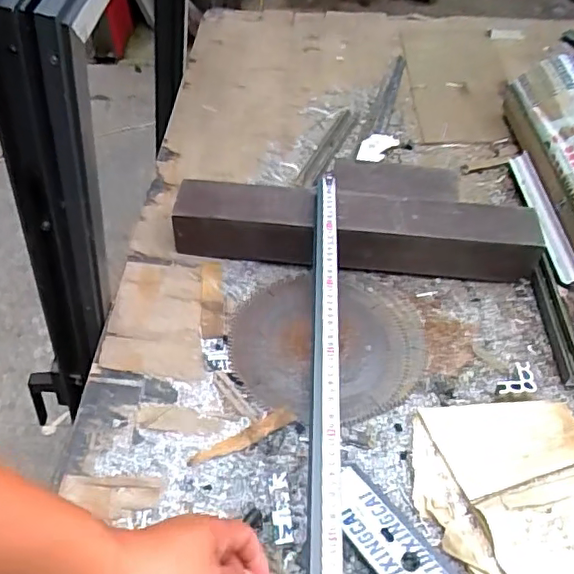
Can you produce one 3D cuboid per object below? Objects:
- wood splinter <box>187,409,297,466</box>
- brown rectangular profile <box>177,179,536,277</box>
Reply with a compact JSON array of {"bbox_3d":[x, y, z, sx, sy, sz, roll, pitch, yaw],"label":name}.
[{"bbox_3d":[-0.053,0.181,0.695,0.134,0.004,0.023,-22,54,-20],"label":"wood splinter"},{"bbox_3d":[0.099,-0.084,0.862,0.524,0.085,0.085,4,49,0],"label":"brown rectangular profile"}]

